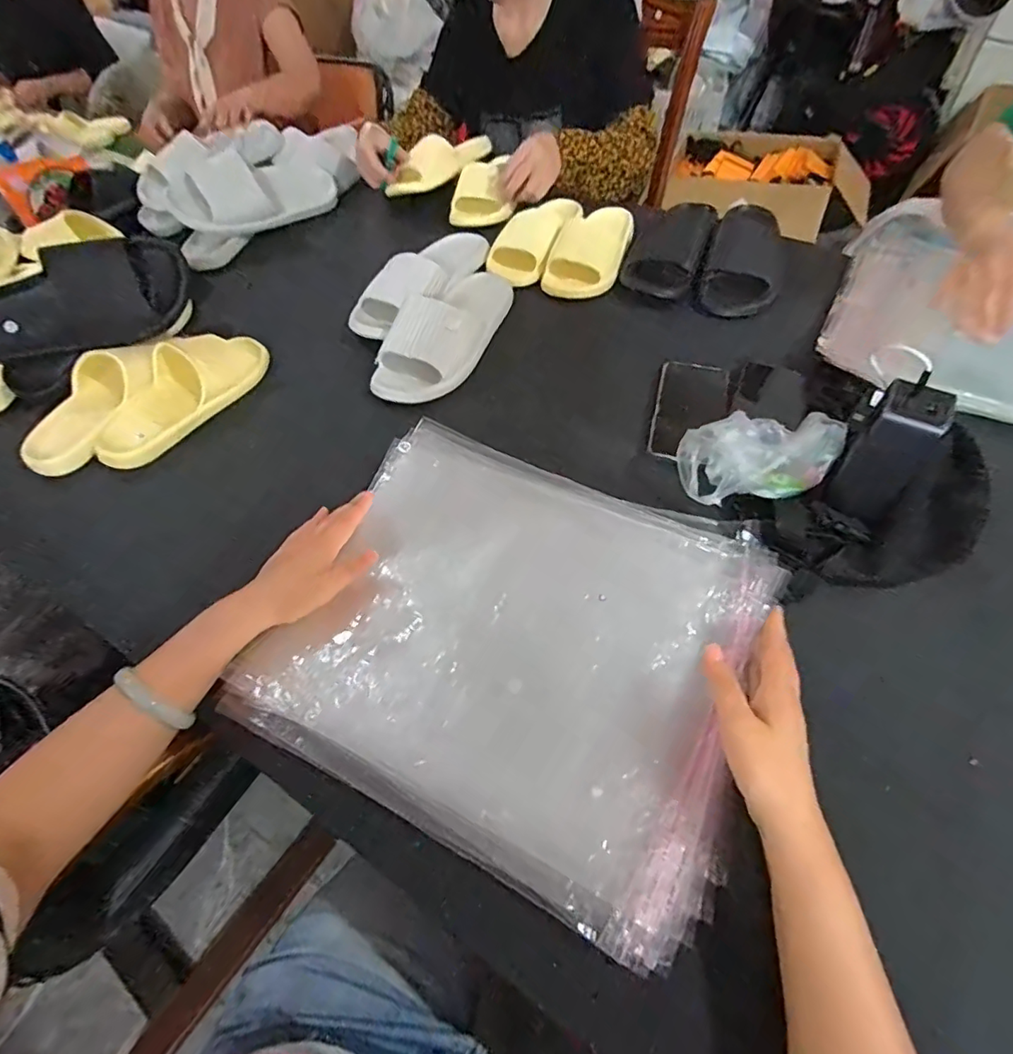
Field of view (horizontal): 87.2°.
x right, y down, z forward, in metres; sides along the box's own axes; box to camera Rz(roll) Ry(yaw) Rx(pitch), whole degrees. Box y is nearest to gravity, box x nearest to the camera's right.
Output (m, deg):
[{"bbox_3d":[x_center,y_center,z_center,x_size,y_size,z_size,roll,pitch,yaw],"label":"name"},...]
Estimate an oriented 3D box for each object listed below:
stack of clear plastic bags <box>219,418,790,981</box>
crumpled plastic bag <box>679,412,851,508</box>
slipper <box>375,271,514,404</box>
[{"bbox_3d":[0.005,0.083,0.451,0.373,0.021,0.328,20,59,17],"label":"stack of clear plastic bags"},{"bbox_3d":[0.249,-0.076,0.510,0.158,0.050,0.085,-10,55,-2],"label":"crumpled plastic bag"},{"bbox_3d":[-0.079,-0.265,0.681,0.122,0.073,0.238,17,58,16],"label":"slipper"}]

